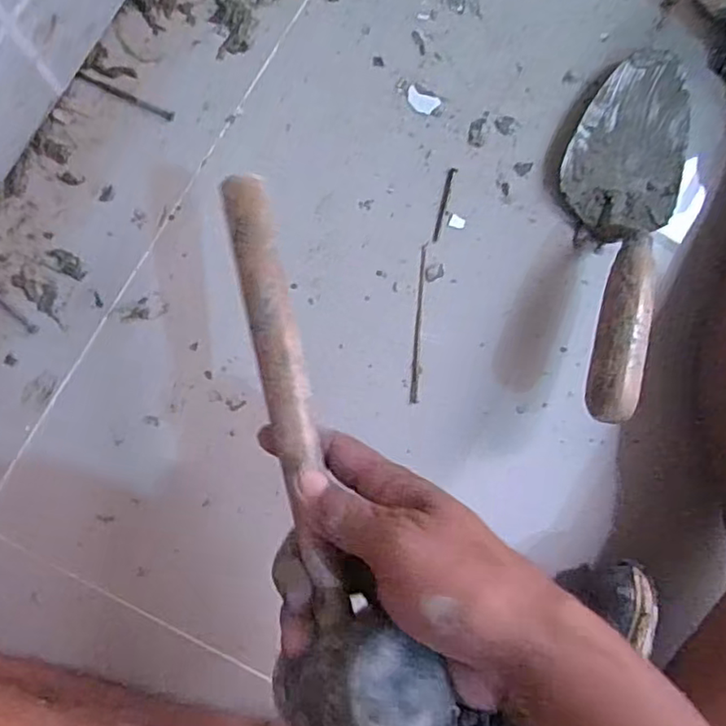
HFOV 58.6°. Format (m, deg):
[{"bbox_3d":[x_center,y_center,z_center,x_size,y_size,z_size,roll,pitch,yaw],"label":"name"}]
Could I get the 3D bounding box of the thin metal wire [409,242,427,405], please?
[{"bbox_3d":[0.039,-0.028,0.451,0.006,0.004,0.112,4,88,-6],"label":"thin metal wire"}]

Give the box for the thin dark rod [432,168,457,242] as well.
[{"bbox_3d":[0.057,-0.112,0.456,0.005,0.004,0.054,15,87,-6],"label":"thin dark rod"}]

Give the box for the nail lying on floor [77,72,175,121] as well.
[{"bbox_3d":[-0.159,-0.179,0.434,0.066,0.004,0.005,22,86,-5],"label":"nail lying on floor"}]

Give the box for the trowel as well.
[{"bbox_3d":[0.181,-0.096,0.434,0.092,0.076,0.272,15,87,-6],"label":"trowel"}]

